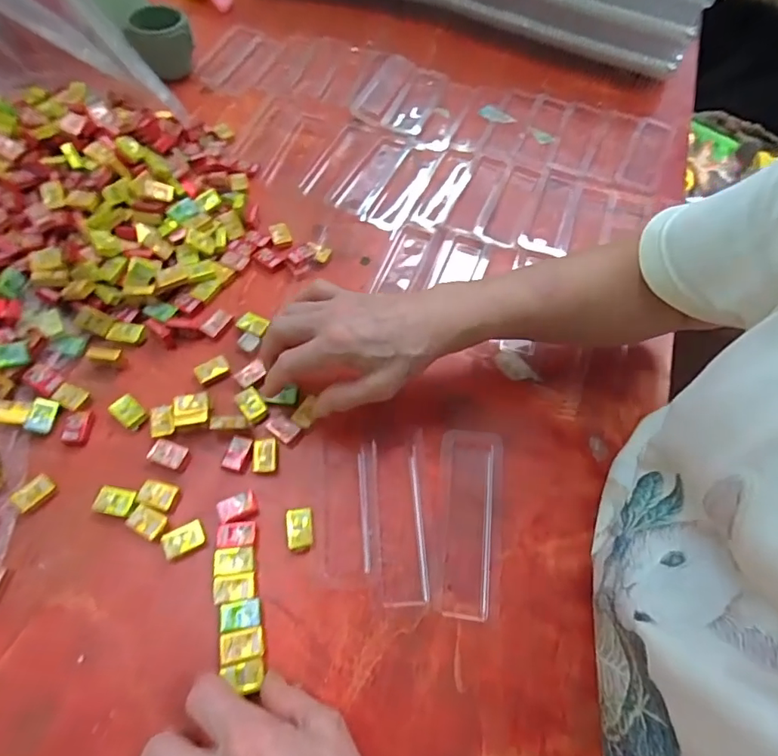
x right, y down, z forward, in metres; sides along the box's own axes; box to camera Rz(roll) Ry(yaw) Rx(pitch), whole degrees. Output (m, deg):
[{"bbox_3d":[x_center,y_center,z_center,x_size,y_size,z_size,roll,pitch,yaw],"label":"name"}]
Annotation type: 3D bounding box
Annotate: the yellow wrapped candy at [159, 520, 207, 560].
[{"bbox_3d":[-0.140,0.111,0.337,0.028,0.007,0.018,-24,64,-16],"label":"yellow wrapped candy"}]

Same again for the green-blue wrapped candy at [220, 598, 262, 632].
[{"bbox_3d":[-0.095,0.151,0.315,0.024,0.004,0.017,-7,61,-7],"label":"green-blue wrapped candy"}]

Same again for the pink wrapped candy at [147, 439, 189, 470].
[{"bbox_3d":[-0.164,0.056,0.366,0.026,0.004,0.018,17,61,6],"label":"pink wrapped candy"}]

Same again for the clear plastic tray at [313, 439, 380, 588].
[{"bbox_3d":[-0.030,0.095,0.359,0.044,0.008,0.105,0,60,-4],"label":"clear plastic tray"}]

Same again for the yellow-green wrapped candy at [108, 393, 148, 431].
[{"bbox_3d":[-0.201,0.027,0.383,0.028,0.009,0.020,35,64,15],"label":"yellow-green wrapped candy"}]

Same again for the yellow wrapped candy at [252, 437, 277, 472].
[{"bbox_3d":[-0.094,0.058,0.371,0.018,0.005,0.027,-4,61,-6],"label":"yellow wrapped candy"}]

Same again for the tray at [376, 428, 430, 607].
[{"bbox_3d":[0.010,0.095,0.356,0.036,0.010,0.125,1,60,-3],"label":"tray"}]

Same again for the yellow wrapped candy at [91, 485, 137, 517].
[{"bbox_3d":[-0.193,0.087,0.348,0.027,0.007,0.019,10,60,2],"label":"yellow wrapped candy"}]

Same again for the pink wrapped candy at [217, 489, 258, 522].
[{"bbox_3d":[-0.108,0.092,0.350,0.026,0.005,0.017,-20,64,-14],"label":"pink wrapped candy"}]

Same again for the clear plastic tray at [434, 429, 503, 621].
[{"bbox_3d":[0.057,0.099,0.354,0.044,0.010,0.131,9,60,2],"label":"clear plastic tray"}]

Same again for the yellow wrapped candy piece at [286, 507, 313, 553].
[{"bbox_3d":[-0.062,0.106,0.346,0.018,0.007,0.030,-6,61,-7],"label":"yellow wrapped candy piece"}]

